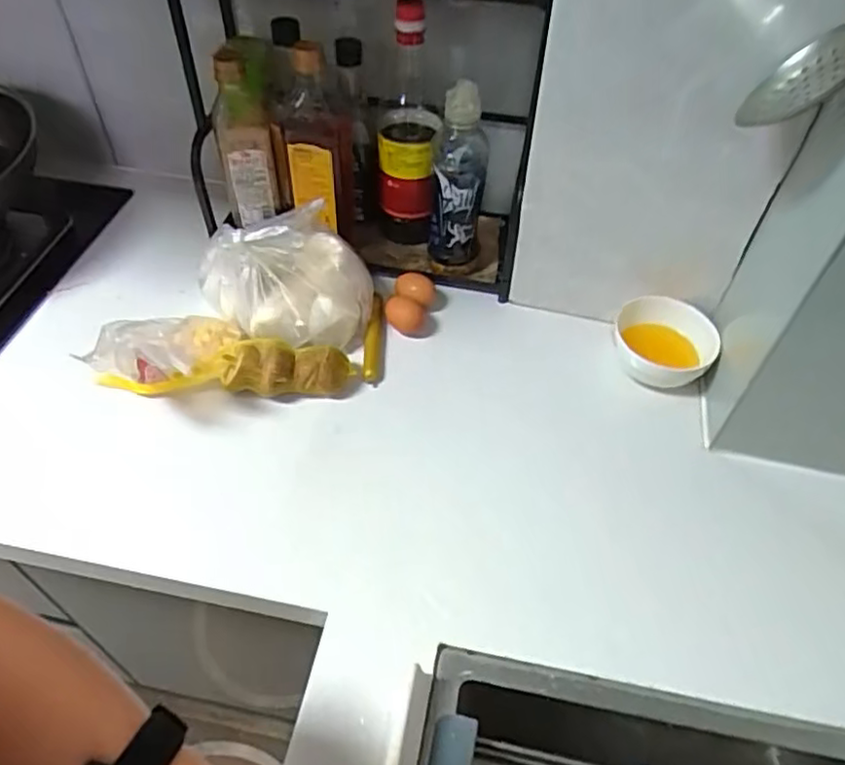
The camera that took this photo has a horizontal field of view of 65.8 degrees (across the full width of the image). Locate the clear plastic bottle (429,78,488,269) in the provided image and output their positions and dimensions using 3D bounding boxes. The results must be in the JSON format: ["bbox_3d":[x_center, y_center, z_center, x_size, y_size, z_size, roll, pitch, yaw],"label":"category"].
[{"bbox_3d":[0.042,-0.233,0.774,0.062,0.238,0.058,6,50,3],"label":"clear plastic bottle"}]

